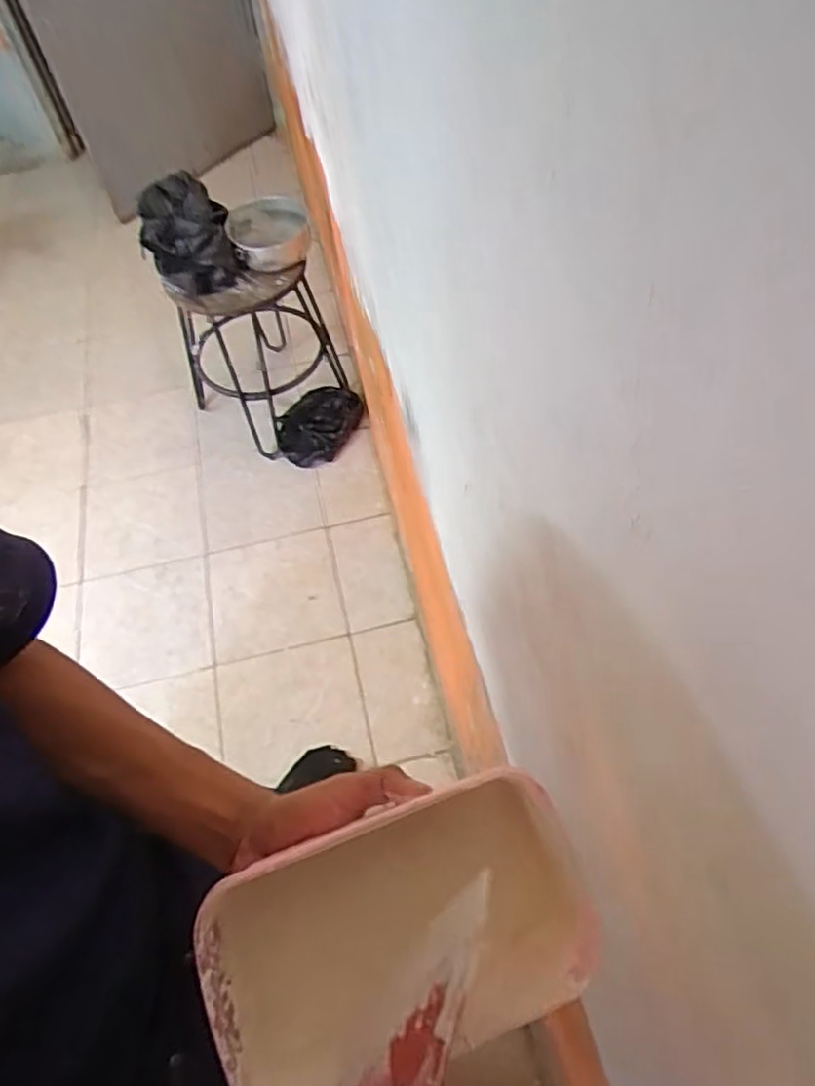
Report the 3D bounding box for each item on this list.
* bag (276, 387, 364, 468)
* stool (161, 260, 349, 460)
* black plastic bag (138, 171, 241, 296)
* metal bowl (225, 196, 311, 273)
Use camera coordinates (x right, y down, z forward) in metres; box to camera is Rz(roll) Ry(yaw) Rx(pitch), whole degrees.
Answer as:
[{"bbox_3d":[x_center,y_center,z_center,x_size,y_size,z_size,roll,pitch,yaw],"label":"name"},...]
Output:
[{"bbox_3d":[-0.247,-0.329,1.881,0.206,0.103,0.240,9,58,8],"label":"bag"},{"bbox_3d":[-0.396,-0.552,1.781,0.373,0.481,0.361,-37,63,-19],"label":"stool"},{"bbox_3d":[-0.485,-0.681,1.484,0.188,0.169,0.224,-20,59,-10],"label":"black plastic bag"},{"bbox_3d":[-0.318,-0.715,1.544,0.186,0.082,0.203,-5,57,0],"label":"metal bowl"}]

